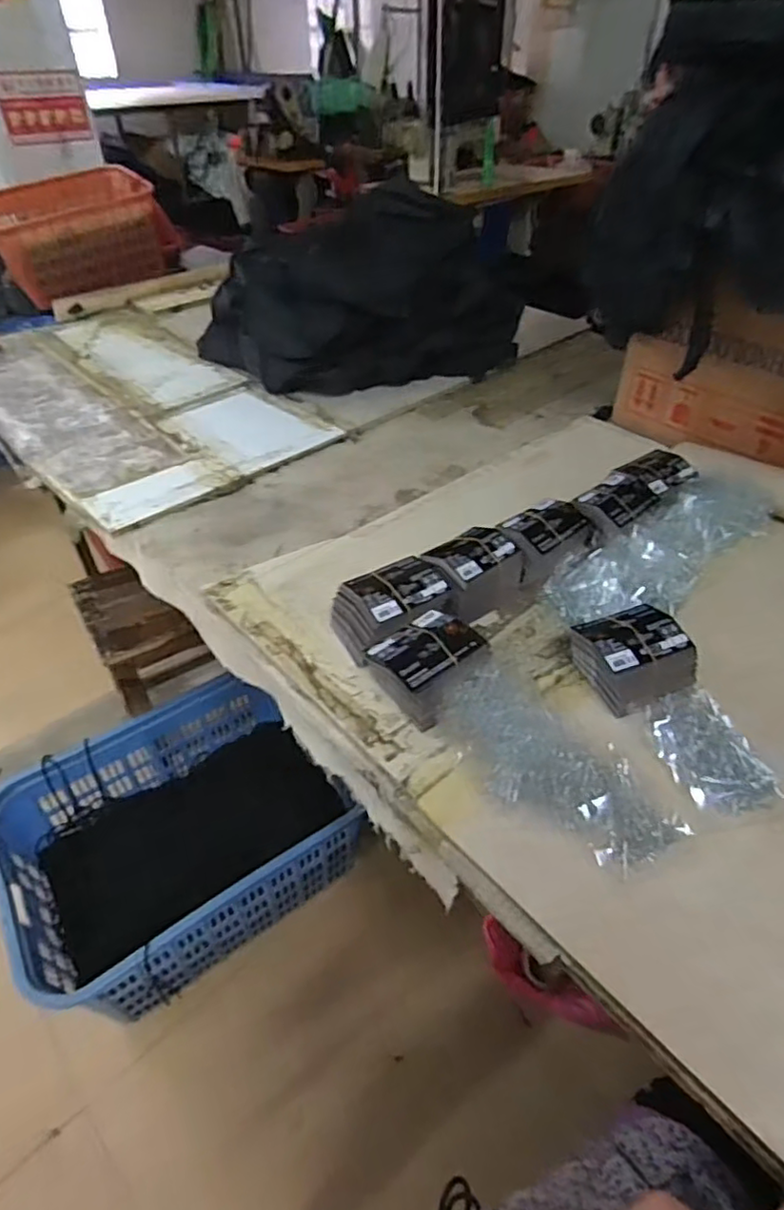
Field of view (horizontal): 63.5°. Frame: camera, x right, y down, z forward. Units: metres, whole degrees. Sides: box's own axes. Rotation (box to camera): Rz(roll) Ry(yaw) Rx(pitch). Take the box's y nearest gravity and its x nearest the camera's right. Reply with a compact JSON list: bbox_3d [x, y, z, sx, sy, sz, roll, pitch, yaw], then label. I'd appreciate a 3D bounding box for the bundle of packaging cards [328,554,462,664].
[{"bbox_3d":[0.005,0.005,0.736,0.129,0.073,0.096,-20,46,-20],"label":"bundle of packaging cards"}]

